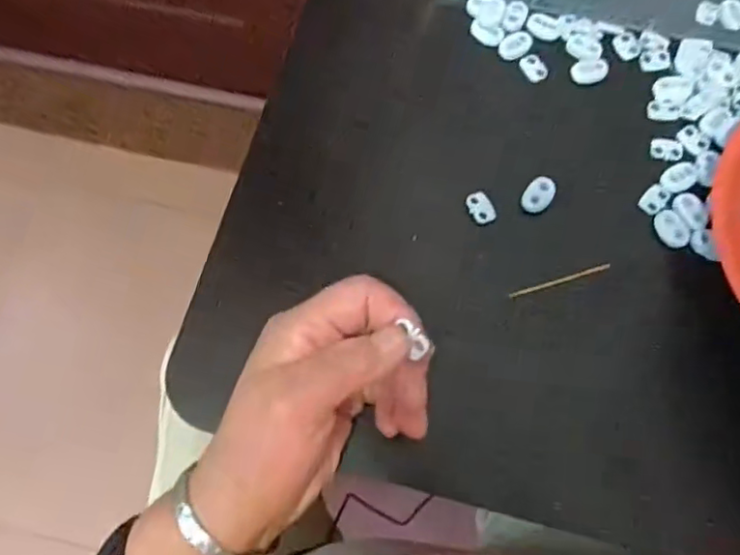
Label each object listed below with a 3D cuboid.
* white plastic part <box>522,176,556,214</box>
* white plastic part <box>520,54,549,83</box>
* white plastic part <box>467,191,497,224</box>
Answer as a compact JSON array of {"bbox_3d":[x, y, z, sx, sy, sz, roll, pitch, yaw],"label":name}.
[{"bbox_3d":[0.097,-0.048,0.342,0.015,0.006,0.024,33,74,9],"label":"white plastic part"},{"bbox_3d":[0.103,-0.131,0.376,0.013,0.005,0.019,-29,74,-10],"label":"white plastic part"},{"bbox_3d":[0.064,-0.040,0.343,0.013,0.004,0.020,-25,74,-9],"label":"white plastic part"}]

